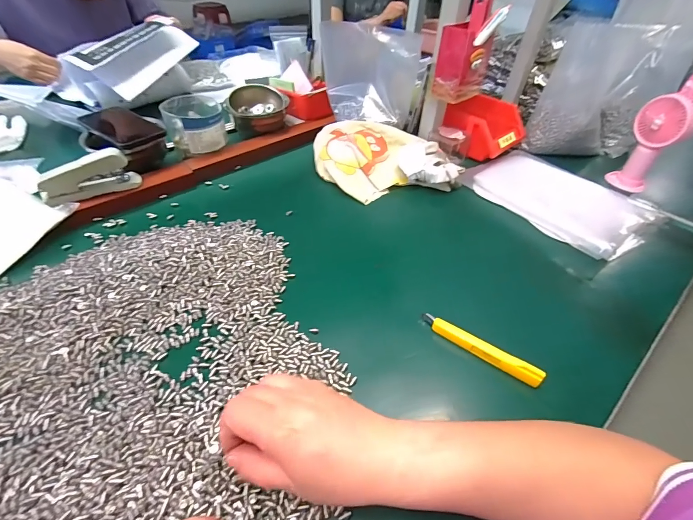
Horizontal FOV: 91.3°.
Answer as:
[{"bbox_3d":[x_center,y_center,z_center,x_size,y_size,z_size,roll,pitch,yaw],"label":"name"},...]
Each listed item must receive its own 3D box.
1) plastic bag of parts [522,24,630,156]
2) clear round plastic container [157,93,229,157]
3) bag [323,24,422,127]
[{"bbox_3d":[0.436,-0.301,0.623,0.138,0.196,0.117,24,49,20],"label":"plastic bag of parts"},{"bbox_3d":[-0.274,-0.247,0.619,0.099,0.067,0.109,-15,47,-17],"label":"clear round plastic container"},{"bbox_3d":[0.036,-0.326,0.609,0.181,0.158,0.037,17,45,20],"label":"bag"}]

